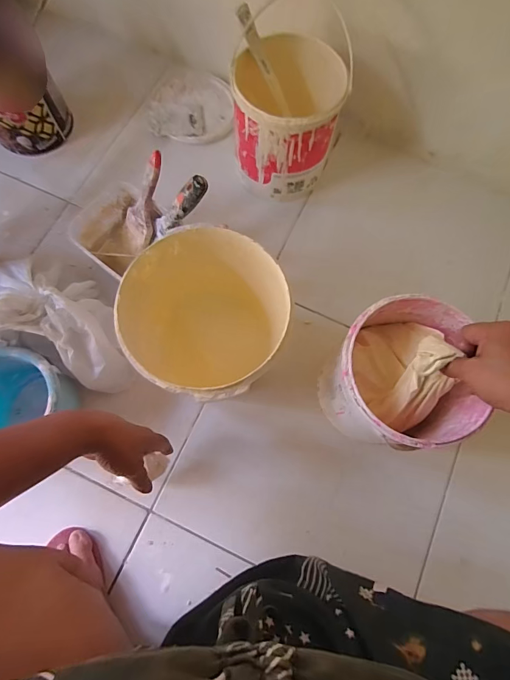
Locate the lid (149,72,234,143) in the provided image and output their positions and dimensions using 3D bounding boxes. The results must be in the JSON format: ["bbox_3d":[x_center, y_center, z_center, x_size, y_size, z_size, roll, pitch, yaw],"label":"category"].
[{"bbox_3d":[-0.125,-0.487,0.744,0.164,0.015,0.185,5,74,-1],"label":"lid"}]

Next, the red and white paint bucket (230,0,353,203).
[{"bbox_3d":[0.056,-0.379,0.636,0.178,0.173,0.181,12,74,1],"label":"red and white paint bucket"}]

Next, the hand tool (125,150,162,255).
[{"bbox_3d":[-0.181,-0.223,0.590,0.065,0.168,0.023,34,37,7],"label":"hand tool"}]

